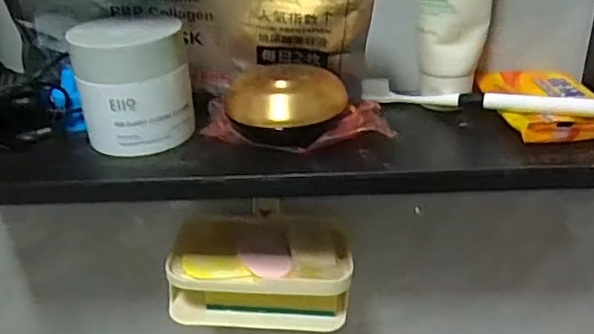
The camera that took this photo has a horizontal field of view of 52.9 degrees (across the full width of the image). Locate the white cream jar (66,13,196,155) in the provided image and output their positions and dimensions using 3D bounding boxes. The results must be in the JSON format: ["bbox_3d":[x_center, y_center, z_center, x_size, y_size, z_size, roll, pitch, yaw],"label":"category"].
[{"bbox_3d":[-0.104,-0.054,0.387,0.067,0.071,0.062,-7,29,-7],"label":"white cream jar"}]

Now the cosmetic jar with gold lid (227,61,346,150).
[{"bbox_3d":[-0.006,-0.039,0.386,0.069,0.041,0.056,9,31,20],"label":"cosmetic jar with gold lid"}]

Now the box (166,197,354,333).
[{"bbox_3d":[-0.027,0.077,0.466,0.131,0.063,0.090,-2,29,1],"label":"box"}]

